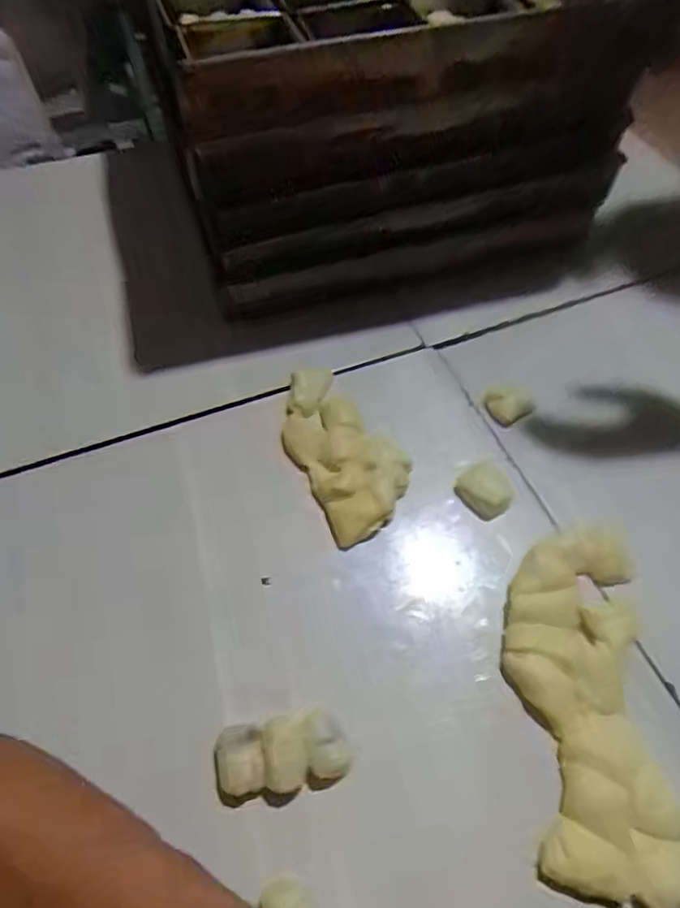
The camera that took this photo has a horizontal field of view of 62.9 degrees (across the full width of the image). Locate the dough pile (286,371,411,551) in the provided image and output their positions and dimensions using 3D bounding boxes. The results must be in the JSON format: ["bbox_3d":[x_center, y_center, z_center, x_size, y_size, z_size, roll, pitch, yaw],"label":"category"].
[{"bbox_3d":[-0.001,-0.008,0.527,0.088,0.026,0.183,-24,58,-13],"label":"dough pile"}]

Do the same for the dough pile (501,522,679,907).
[{"bbox_3d":[0.178,0.174,0.409,0.104,0.029,0.247,2,56,4],"label":"dough pile"}]

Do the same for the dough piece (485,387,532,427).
[{"bbox_3d":[0.170,-0.051,0.566,0.039,0.021,0.037,-1,56,2],"label":"dough piece"}]

